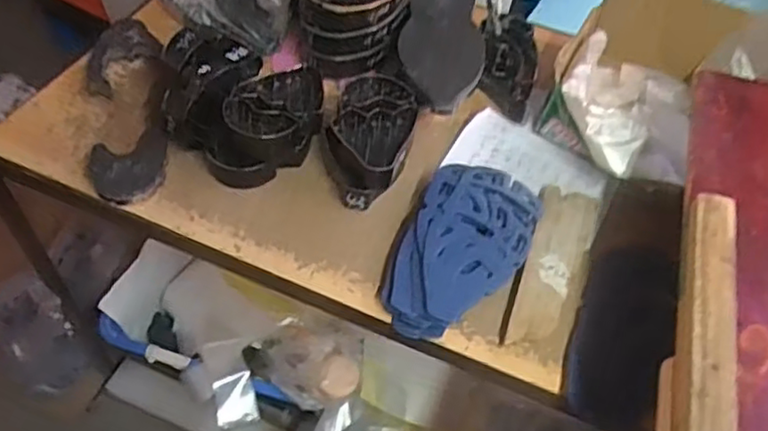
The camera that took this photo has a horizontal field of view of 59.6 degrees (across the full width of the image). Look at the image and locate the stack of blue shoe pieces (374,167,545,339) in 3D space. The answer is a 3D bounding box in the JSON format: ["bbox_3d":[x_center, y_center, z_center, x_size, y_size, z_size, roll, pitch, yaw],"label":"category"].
[{"bbox_3d":[0.087,0.034,0.750,0.128,0.037,0.233,24,53,14],"label":"stack of blue shoe pieces"}]

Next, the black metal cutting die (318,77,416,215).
[{"bbox_3d":[-0.018,-0.092,0.826,0.109,0.069,0.168,10,51,3],"label":"black metal cutting die"}]

